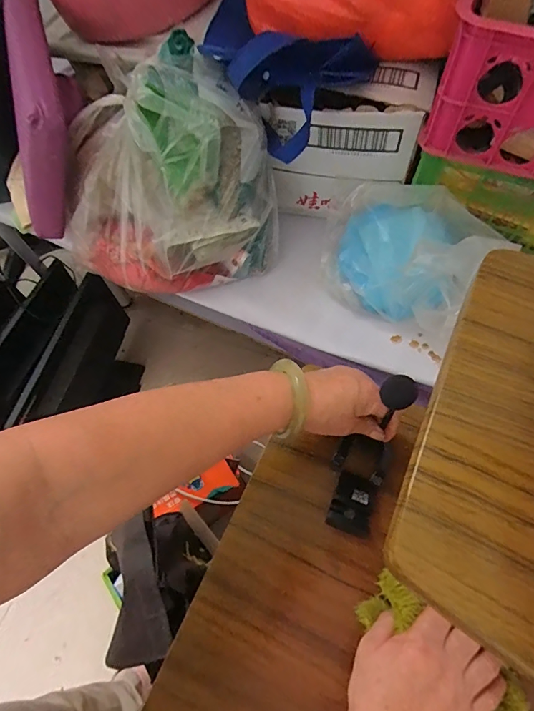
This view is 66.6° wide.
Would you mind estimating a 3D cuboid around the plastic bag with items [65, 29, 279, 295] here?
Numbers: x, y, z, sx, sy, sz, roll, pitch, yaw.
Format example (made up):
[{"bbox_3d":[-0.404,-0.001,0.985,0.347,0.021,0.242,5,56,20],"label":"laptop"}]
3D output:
[{"bbox_3d":[-0.176,-0.272,0.660,0.361,0.289,0.209,1,64,6],"label":"plastic bag with items"}]

